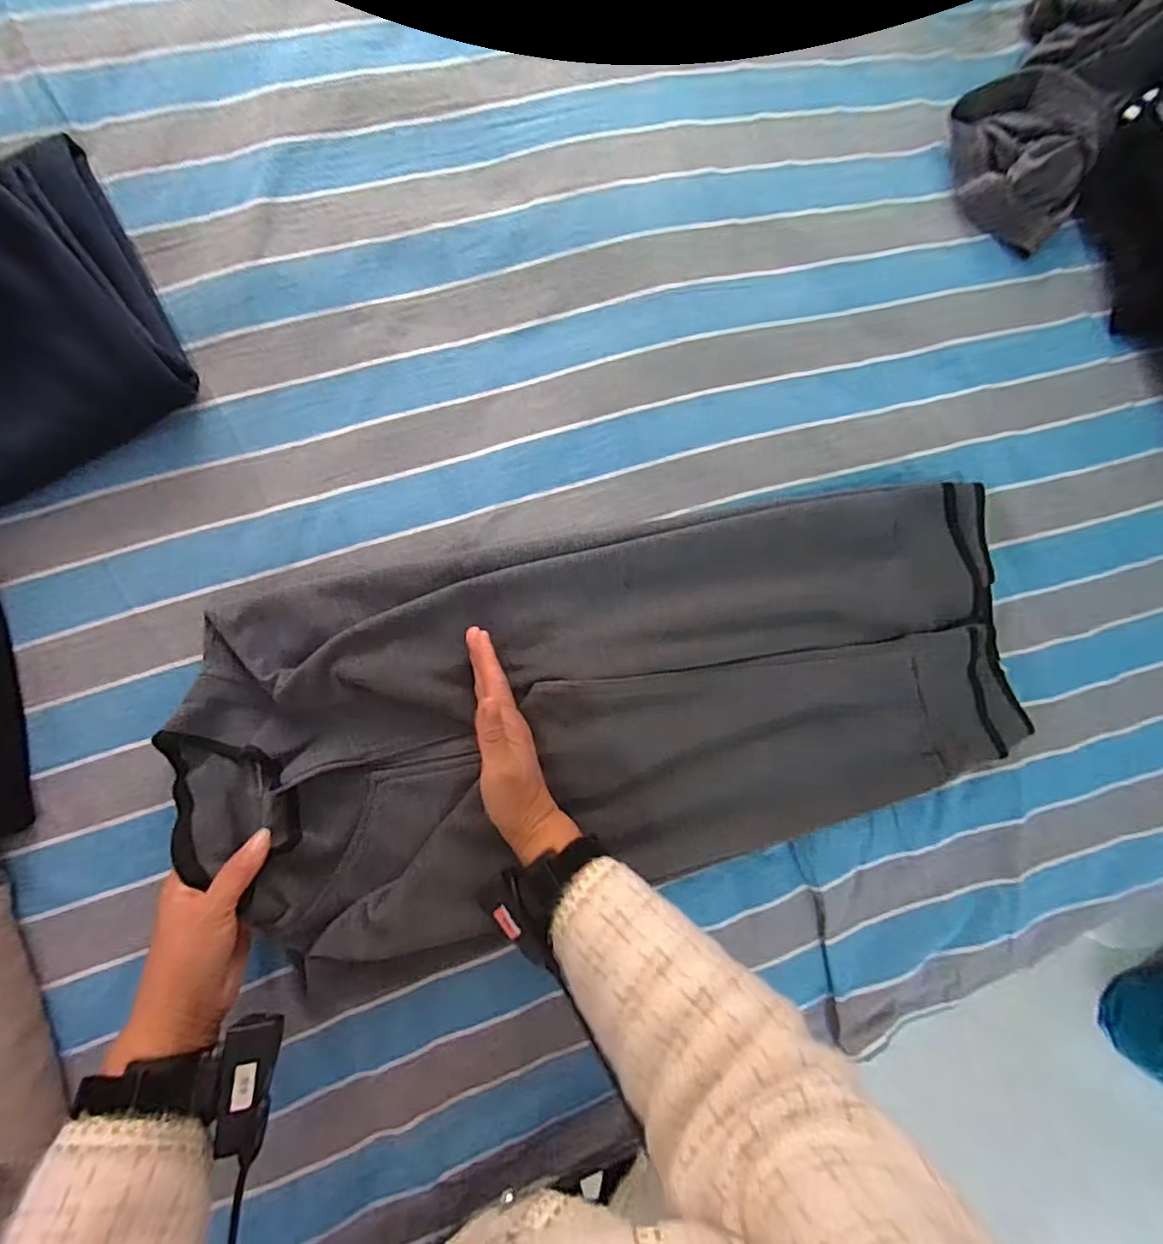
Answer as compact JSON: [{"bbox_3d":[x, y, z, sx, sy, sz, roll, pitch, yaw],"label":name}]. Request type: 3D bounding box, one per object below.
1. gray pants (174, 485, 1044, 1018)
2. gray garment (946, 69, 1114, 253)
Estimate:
[{"bbox_3d":[0.042,0.078,0.499,0.731,0.056,0.326,-12,88,-8],"label":"gray pants"},{"bbox_3d":[0.462,-0.490,0.590,0.158,0.038,0.170,1,86,-7],"label":"gray garment"}]

